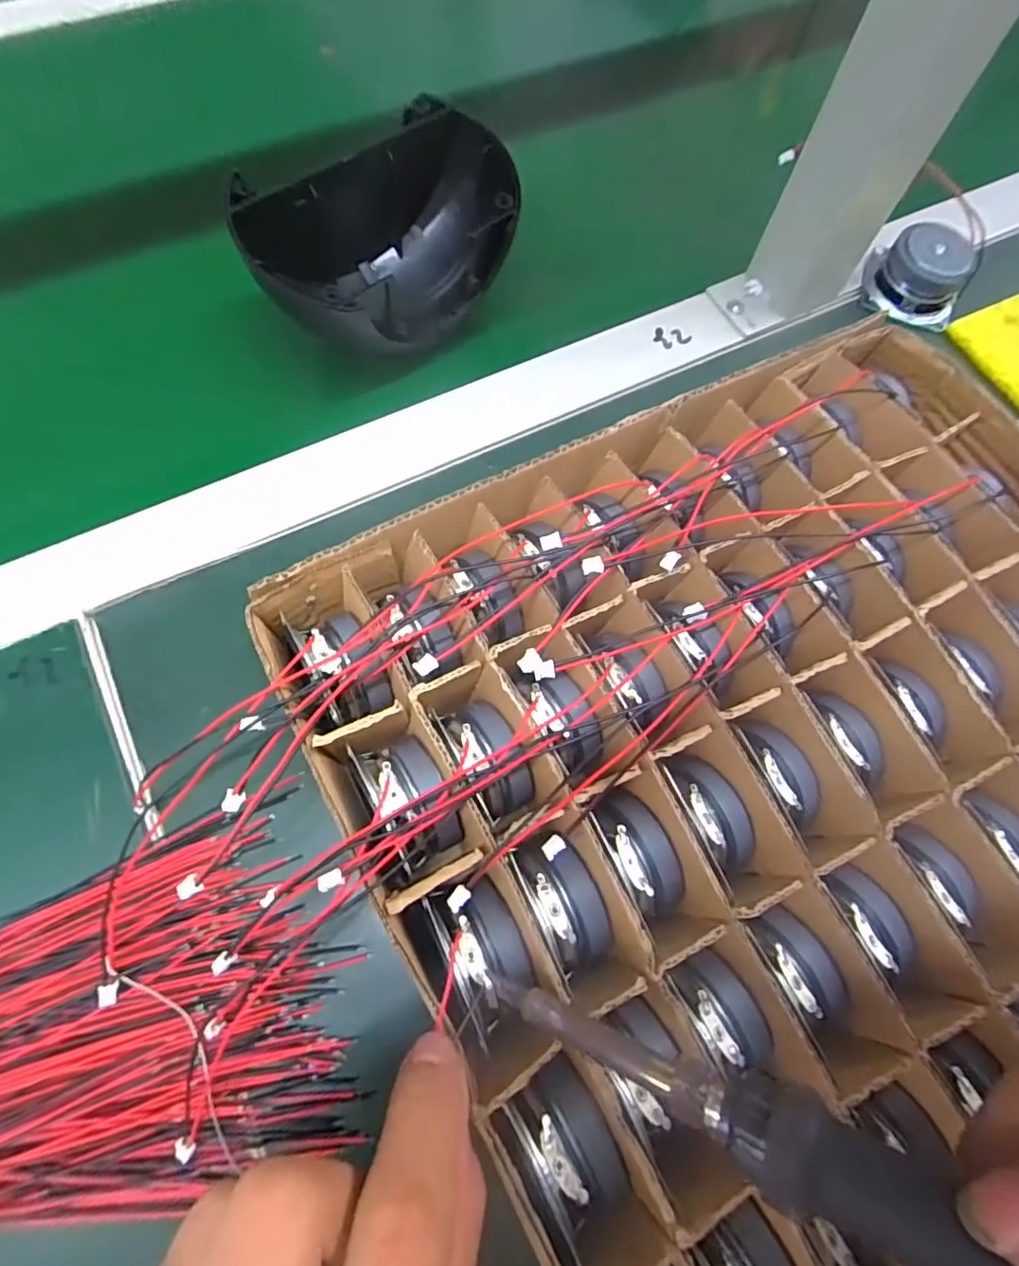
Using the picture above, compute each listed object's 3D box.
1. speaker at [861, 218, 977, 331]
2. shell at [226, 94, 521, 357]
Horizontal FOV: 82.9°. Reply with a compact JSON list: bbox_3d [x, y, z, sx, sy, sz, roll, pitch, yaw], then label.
[{"bbox_3d":[0.235,-0.209,0.330,0.048,0.029,0.054,15,71,3],"label":"speaker"},{"bbox_3d":[-0.055,-0.192,0.288,0.121,0.058,0.077,-33,75,-12],"label":"shell"}]

